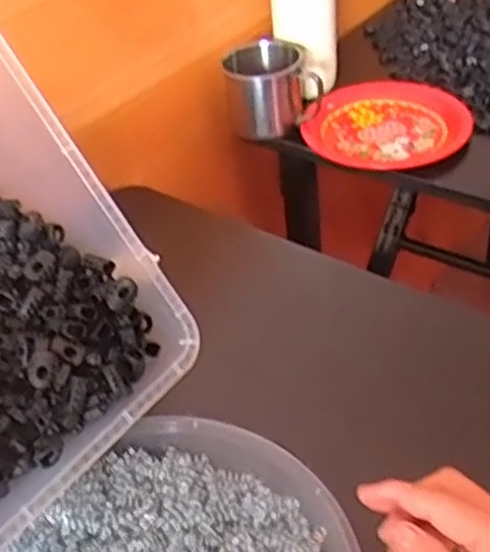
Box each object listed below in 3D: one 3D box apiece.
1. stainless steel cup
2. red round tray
[{"bbox_3d":[0.028,-0.195,0.769,0.097,0.075,0.069,-10,40,-4],"label":"stainless steel cup"},{"bbox_3d":[0.151,-0.161,0.763,0.158,0.023,0.161,-4,40,3],"label":"red round tray"}]

